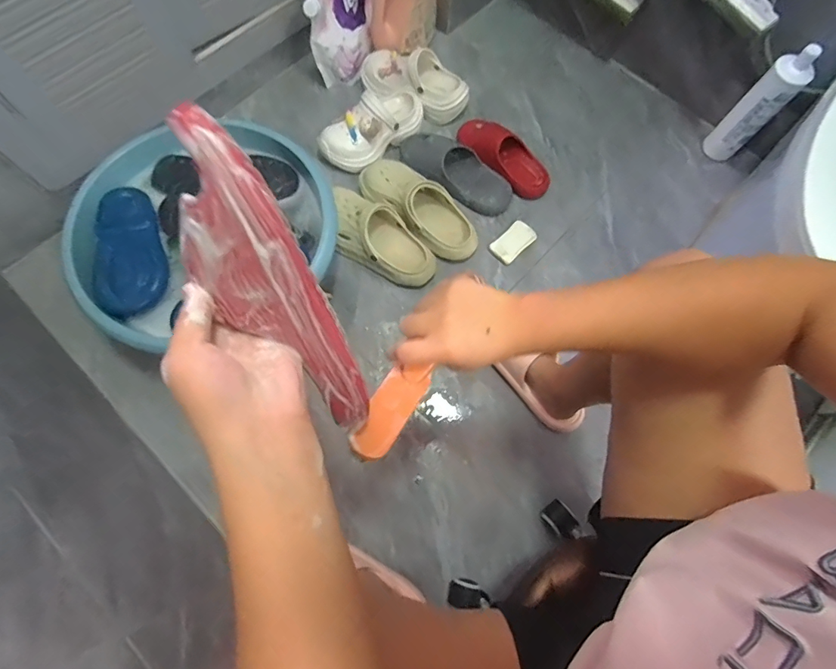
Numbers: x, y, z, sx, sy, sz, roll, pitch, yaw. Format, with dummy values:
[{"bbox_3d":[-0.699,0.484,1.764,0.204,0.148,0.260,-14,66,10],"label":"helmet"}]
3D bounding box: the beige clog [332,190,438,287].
[{"bbox_3d":[-0.083,-0.198,0.906,0.250,0.098,0.116,37,75,10],"label":"beige clog"}]

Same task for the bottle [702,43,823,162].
[{"bbox_3d":[0.732,-0.487,0.957,0.078,0.255,0.056,40,76,11],"label":"bottle"}]

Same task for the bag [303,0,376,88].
[{"bbox_3d":[-0.154,-0.752,1.006,0.091,0.221,0.267,16,72,4],"label":"bag"}]

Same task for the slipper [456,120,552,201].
[{"bbox_3d":[0.194,-0.410,1.004,0.100,0.061,0.249,-41,77,-13],"label":"slipper"}]

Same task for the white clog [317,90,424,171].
[{"bbox_3d":[-0.099,-0.471,0.969,0.247,0.087,0.108,-40,77,-13],"label":"white clog"}]

